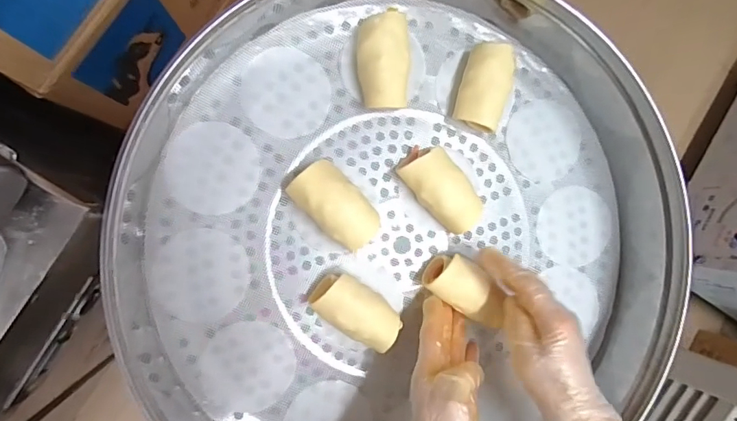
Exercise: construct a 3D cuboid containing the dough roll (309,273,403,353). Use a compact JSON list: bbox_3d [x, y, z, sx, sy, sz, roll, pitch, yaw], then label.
[{"bbox_3d":[-0.012,0.096,0.426,0.087,0.042,0.044,34,85,-8],"label":"dough roll"}]

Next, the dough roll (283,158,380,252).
[{"bbox_3d":[-0.031,-0.005,0.421,0.055,0.045,0.091,-44,97,-7],"label":"dough roll"}]

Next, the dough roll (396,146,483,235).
[{"bbox_3d":[0.074,-0.022,0.442,0.090,0.036,0.053,45,83,-7],"label":"dough roll"}]

